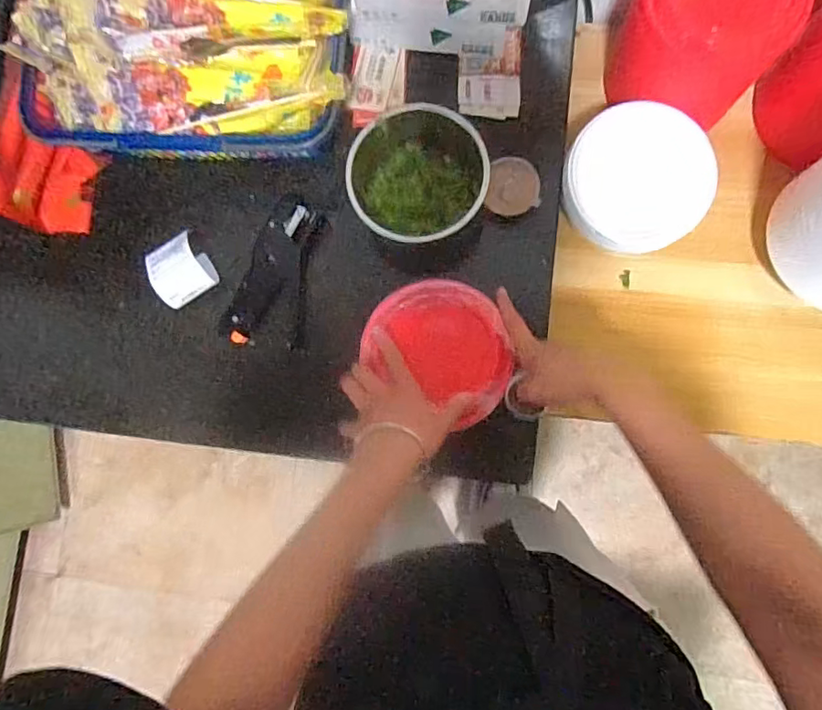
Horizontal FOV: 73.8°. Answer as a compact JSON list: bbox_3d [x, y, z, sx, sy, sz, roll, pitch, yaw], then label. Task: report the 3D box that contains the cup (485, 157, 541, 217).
[{"bbox_3d":[0.113,-0.181,0.606,0.056,0.035,0.062,8,85,5],"label":"cup"}]

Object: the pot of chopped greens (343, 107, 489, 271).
[{"bbox_3d":[0.009,-0.185,0.589,0.140,0.068,0.139,0,84,5],"label":"pot of chopped greens"}]

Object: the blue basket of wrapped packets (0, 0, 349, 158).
[{"bbox_3d":[-0.251,-0.349,0.576,0.372,0.108,0.254,3,85,5],"label":"blue basket of wrapped packets"}]

